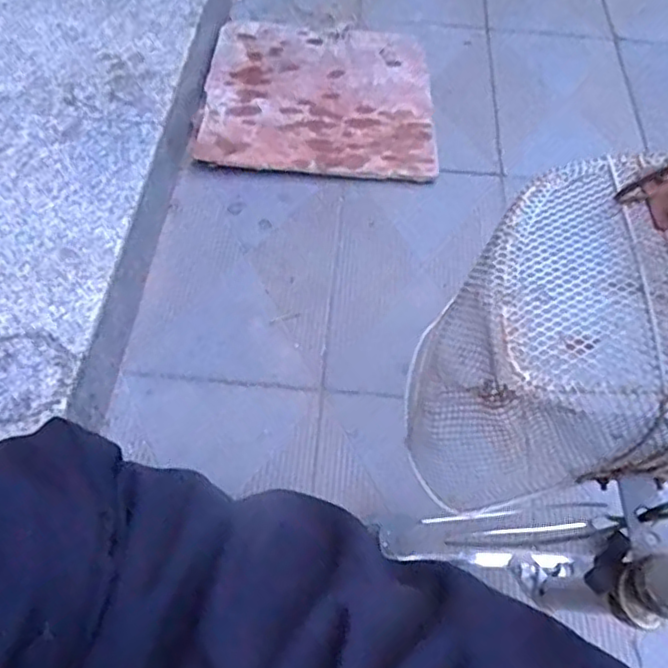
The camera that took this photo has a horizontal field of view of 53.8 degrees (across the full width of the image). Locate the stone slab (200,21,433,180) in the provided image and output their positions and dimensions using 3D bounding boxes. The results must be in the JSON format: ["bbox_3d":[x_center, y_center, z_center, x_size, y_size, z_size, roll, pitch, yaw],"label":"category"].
[{"bbox_3d":[-0.029,-0.491,1.344,0.450,0.041,0.451,2,57,-1],"label":"stone slab"}]

